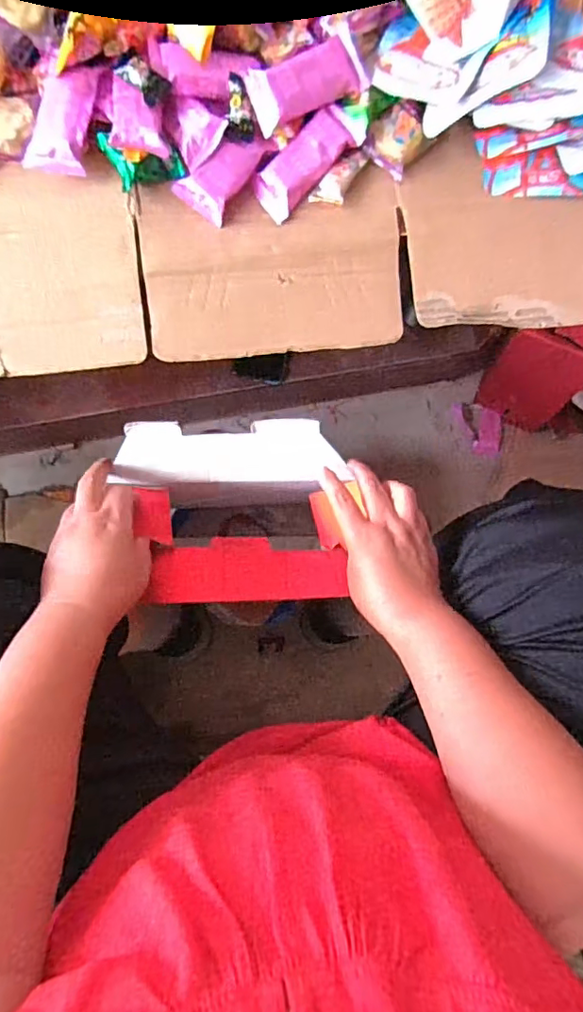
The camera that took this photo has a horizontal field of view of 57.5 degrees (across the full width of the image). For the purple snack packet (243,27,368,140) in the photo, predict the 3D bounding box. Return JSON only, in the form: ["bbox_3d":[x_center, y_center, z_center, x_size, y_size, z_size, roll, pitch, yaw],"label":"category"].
[{"bbox_3d":[0.014,-0.340,0.425,0.097,0.022,0.046,-27,85,-8],"label":"purple snack packet"}]

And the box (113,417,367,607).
[{"bbox_3d":[-0.054,0.011,0.519,0.220,0.103,0.162,-2,82,-5],"label":"box"}]

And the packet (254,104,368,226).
[{"bbox_3d":[0.013,-0.288,0.442,0.101,0.016,0.038,-43,87,5],"label":"packet"}]

